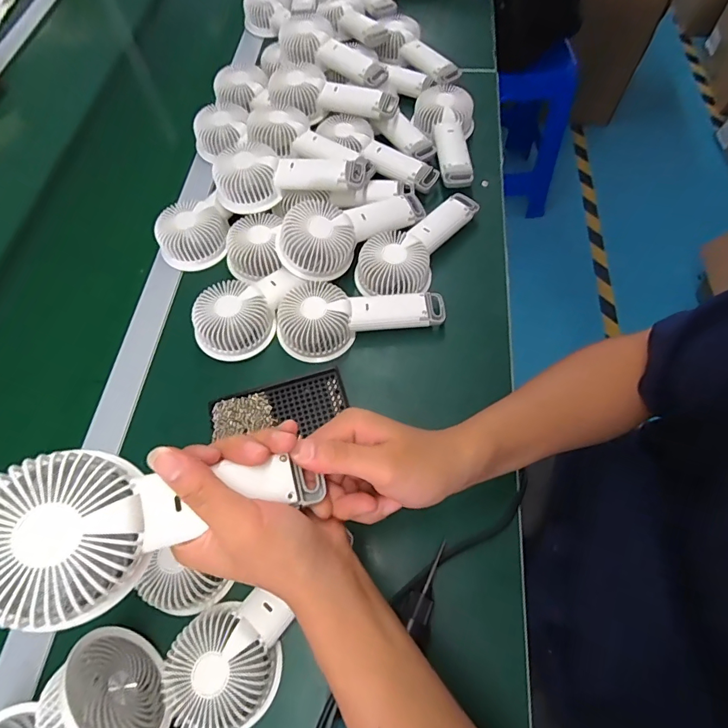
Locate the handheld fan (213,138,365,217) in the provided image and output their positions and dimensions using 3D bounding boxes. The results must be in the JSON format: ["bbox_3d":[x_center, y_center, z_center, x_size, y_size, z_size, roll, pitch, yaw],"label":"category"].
[{"bbox_3d":[-0.090,-0.231,0.527,0.183,0.053,0.082,-11,64,-3],"label":"handheld fan"}]

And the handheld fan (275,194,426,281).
[{"bbox_3d":[-0.010,-0.158,0.493,0.181,0.056,0.074,-21,65,-8],"label":"handheld fan"}]

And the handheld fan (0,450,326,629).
[{"bbox_3d":[-0.114,0.080,0.245,0.166,0.041,0.081,-6,61,-27],"label":"handheld fan"}]

